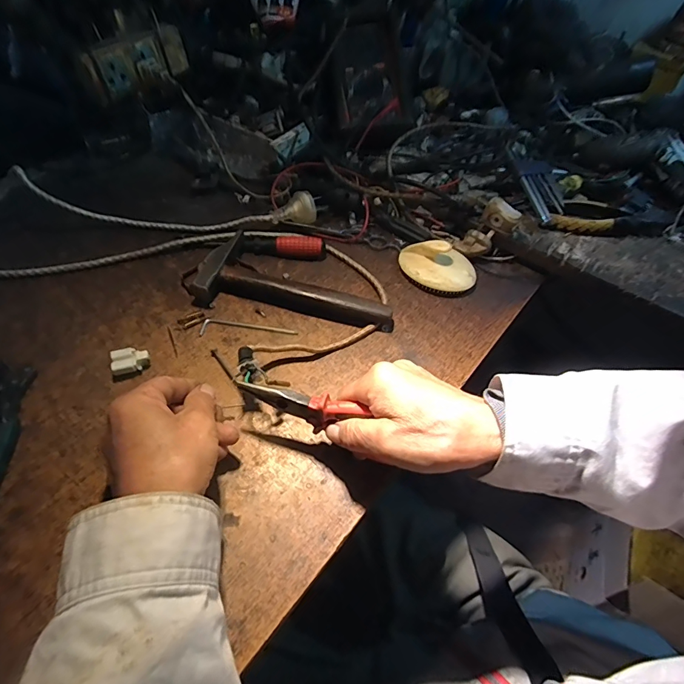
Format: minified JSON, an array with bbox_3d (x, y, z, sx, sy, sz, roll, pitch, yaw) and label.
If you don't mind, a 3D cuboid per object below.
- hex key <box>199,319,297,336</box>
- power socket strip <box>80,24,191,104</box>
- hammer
[{"bbox_3d":[-0.097,-0.015,0.429,0.097,0.006,0.020,-2,54,-7],"label":"hex key"},{"bbox_3d":[-0.252,-0.347,0.511,0.026,0.053,0.130,36,60,20],"label":"power socket strip"},{"bbox_3d":[-0.050,-0.070,0.450,0.206,0.028,0.081,6,54,1],"label":"hammer"}]

